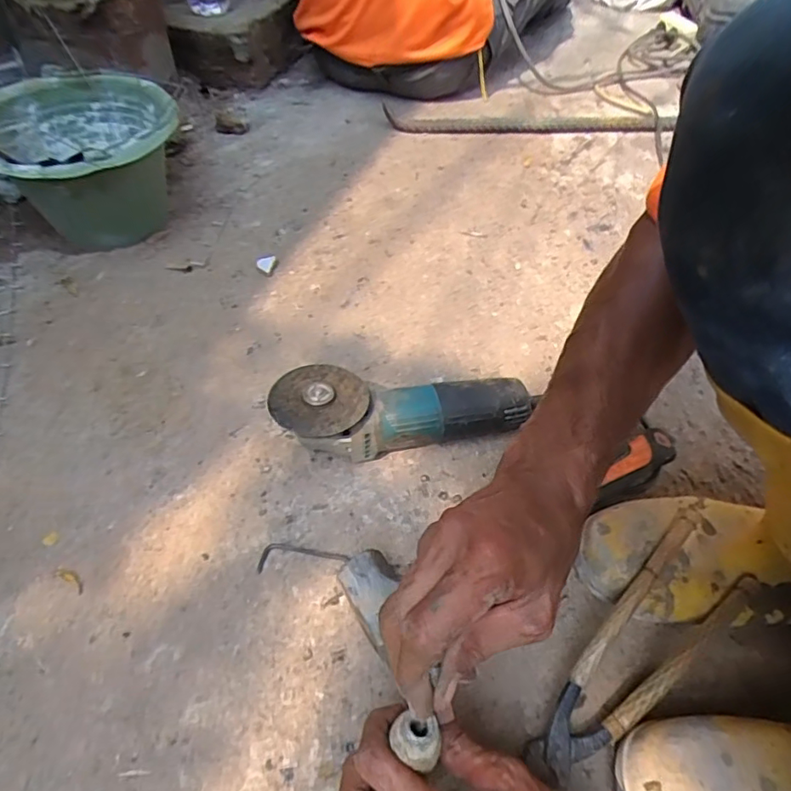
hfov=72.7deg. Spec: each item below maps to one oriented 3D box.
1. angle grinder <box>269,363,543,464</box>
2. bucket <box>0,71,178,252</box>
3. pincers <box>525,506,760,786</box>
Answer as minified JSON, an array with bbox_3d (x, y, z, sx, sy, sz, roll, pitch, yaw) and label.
[{"bbox_3d":[0.010,0.024,0.551,0.259,0.091,0.089,-2,51,-4],"label":"angle grinder"},{"bbox_3d":[-0.438,-0.323,0.782,0.259,0.175,0.256,-11,53,-11],"label":"bucket"},{"bbox_3d":[0.188,0.200,0.415,0.224,0.035,0.073,-44,63,-13],"label":"pincers"}]

